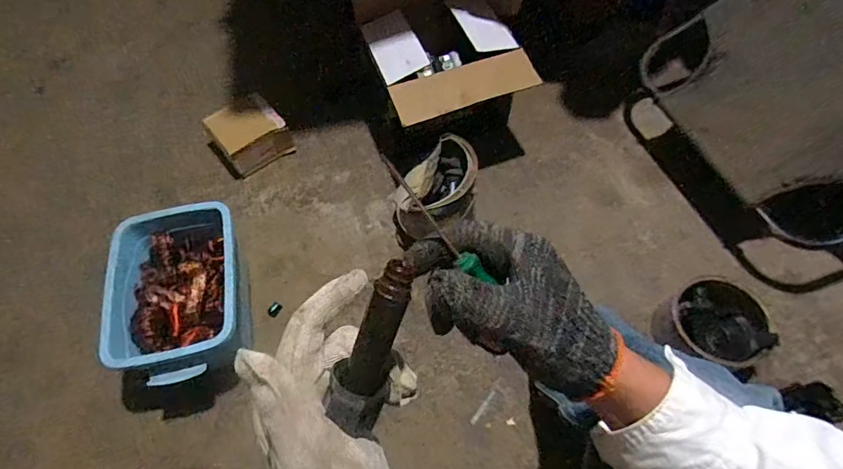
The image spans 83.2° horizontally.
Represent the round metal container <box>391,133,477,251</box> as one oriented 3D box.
[{"bbox_3d":[0.026,-0.071,0.891,0.165,0.151,0.144,-36,66,-16],"label":"round metal container"}]

